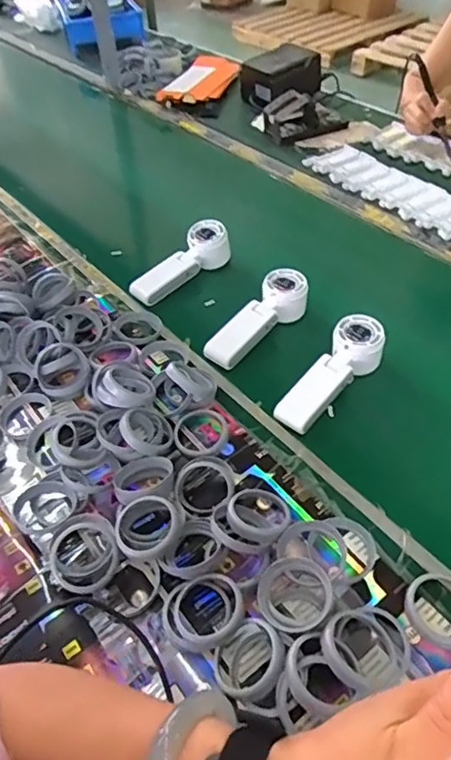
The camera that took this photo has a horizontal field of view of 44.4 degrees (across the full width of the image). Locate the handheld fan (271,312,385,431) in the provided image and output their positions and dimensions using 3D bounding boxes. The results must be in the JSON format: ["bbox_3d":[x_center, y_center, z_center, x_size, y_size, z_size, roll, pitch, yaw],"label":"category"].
[{"bbox_3d":[0.124,-0.005,0.644,0.054,0.034,0.166,35,75,30],"label":"handheld fan"}]

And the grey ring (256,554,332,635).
[{"bbox_3d":[0.056,0.175,0.453,0.060,0.010,0.061,-7,49,8],"label":"grey ring"}]

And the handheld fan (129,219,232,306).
[{"bbox_3d":[-0.062,-0.165,0.808,0.161,0.064,0.045,-38,54,-6],"label":"handheld fan"}]

